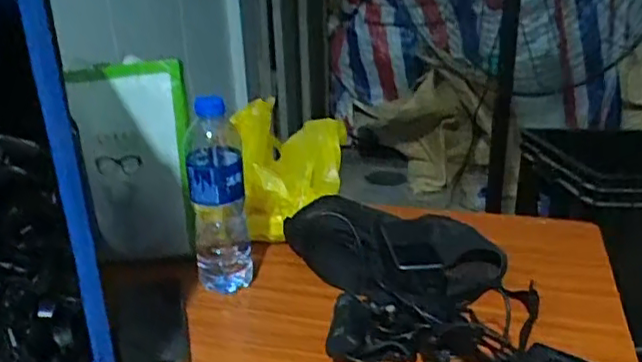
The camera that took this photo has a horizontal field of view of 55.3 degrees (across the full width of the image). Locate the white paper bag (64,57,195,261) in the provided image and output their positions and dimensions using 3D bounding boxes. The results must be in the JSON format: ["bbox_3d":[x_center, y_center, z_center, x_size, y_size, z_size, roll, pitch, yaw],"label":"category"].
[{"bbox_3d":[-0.230,-0.024,0.762,0.163,0.239,0.022,-4,7,19],"label":"white paper bag"}]

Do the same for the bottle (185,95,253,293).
[{"bbox_3d":[-0.115,0.022,0.695,0.062,0.232,0.058,-5,25,-8],"label":"bottle"}]

